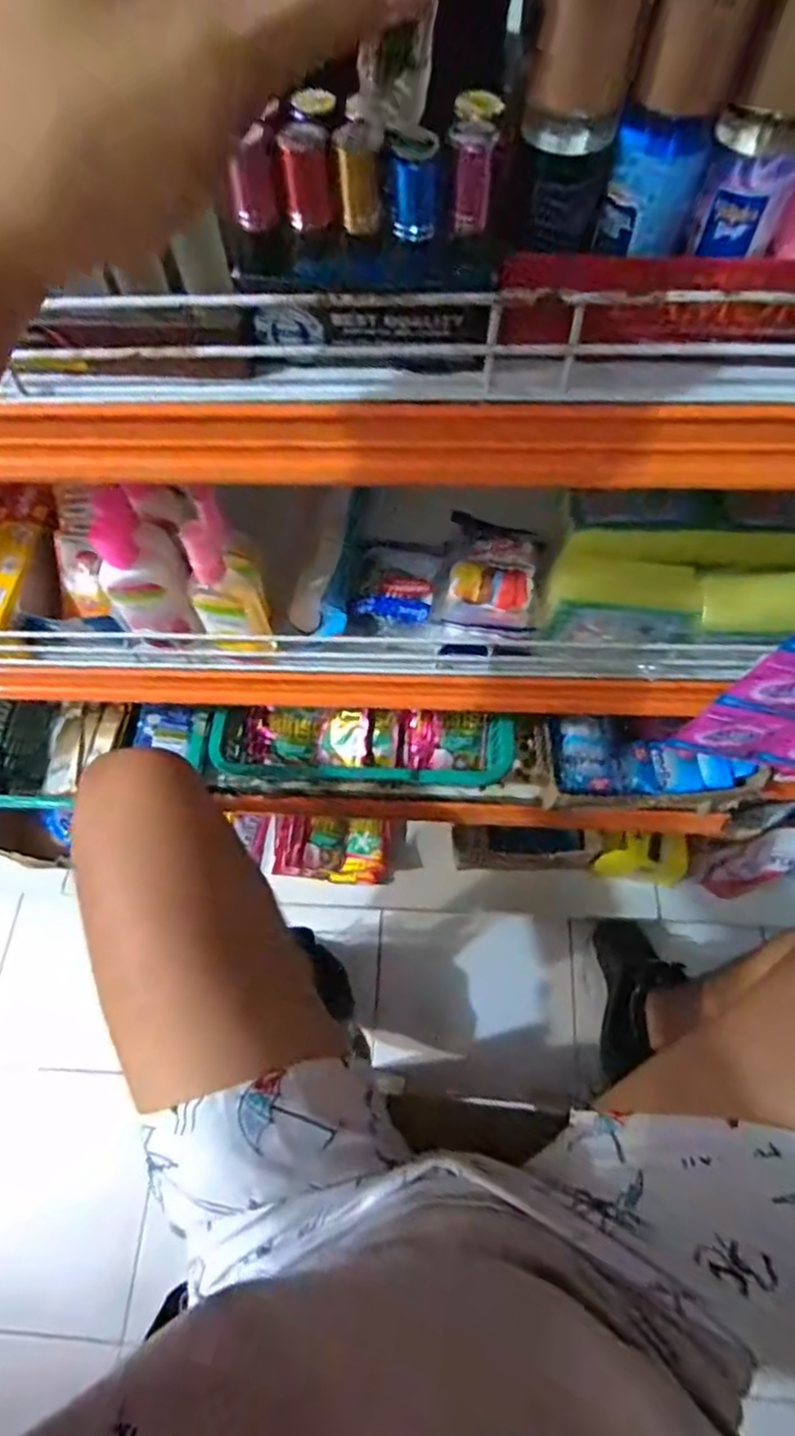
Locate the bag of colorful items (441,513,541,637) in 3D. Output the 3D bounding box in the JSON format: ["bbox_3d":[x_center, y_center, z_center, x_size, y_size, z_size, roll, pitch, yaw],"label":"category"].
[{"bbox_3d":[0.074,-0.111,0.492,0.070,0.031,0.093,9,67,6],"label":"bag of colorful items"}]

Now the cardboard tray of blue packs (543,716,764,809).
[{"bbox_3d":[0.267,0.048,0.685,0.215,0.070,0.093,0,66,2],"label":"cardboard tray of blue packs"}]

